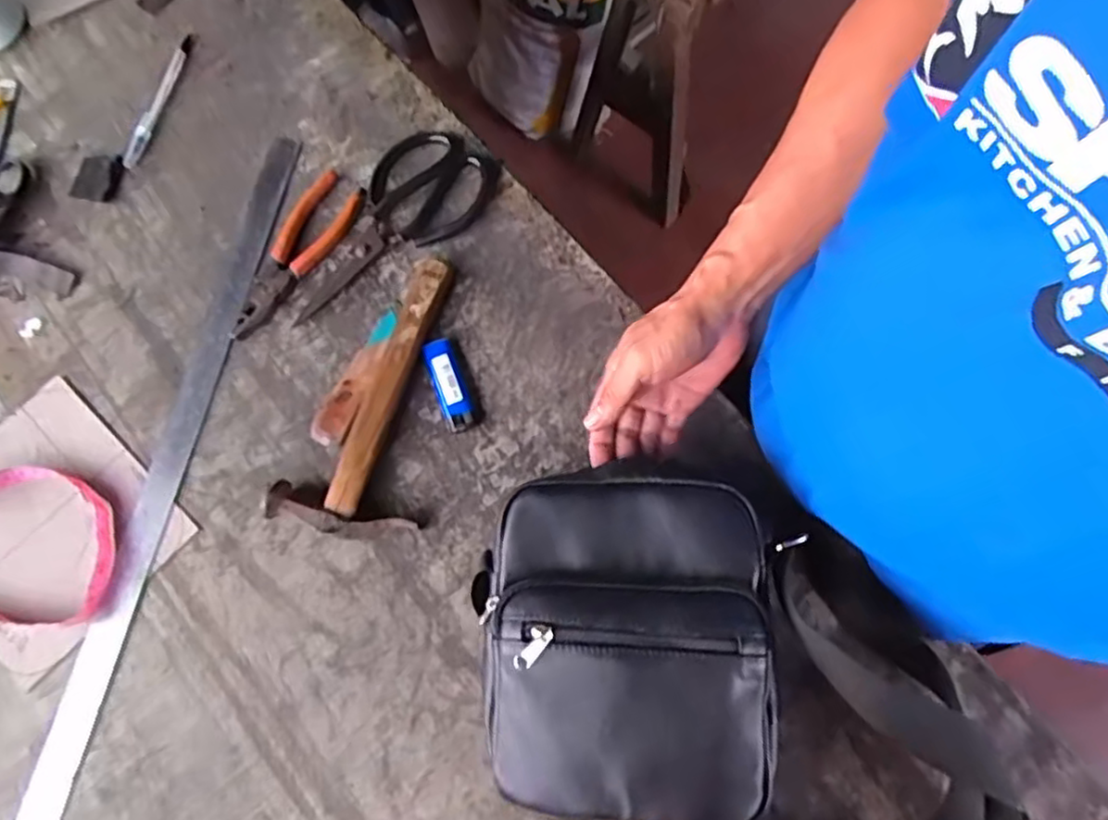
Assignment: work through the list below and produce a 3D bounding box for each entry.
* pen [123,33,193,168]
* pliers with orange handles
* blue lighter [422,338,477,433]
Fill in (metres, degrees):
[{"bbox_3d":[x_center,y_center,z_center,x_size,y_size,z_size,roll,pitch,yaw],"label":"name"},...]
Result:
[{"bbox_3d":[-0.369,-0.291,0.636,0.013,0.008,0.143,15,75,5],"label":"pen"},{"bbox_3d":[-0.226,-0.135,0.588,0.047,0.020,0.165,30,77,9],"label":"pliers with orange handles"},{"bbox_3d":[-0.084,-0.020,0.557,0.027,0.012,0.078,-20,75,-5],"label":"blue lighter"}]

